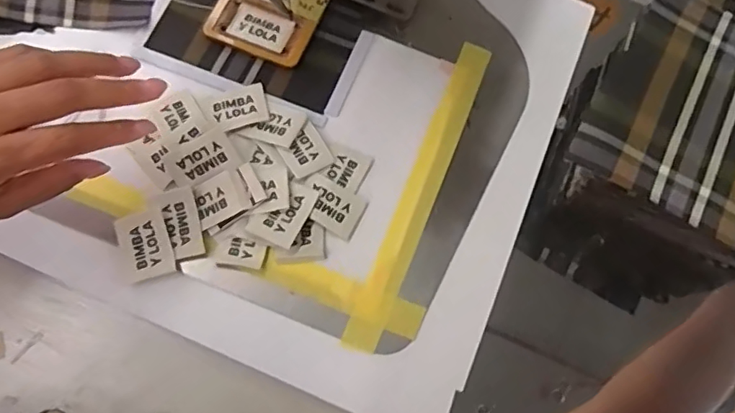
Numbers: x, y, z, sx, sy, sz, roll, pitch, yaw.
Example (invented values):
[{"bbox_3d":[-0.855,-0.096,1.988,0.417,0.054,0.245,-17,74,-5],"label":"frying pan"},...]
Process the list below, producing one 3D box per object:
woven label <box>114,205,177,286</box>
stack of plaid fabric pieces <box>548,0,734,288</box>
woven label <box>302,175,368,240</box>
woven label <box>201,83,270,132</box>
[{"bbox_3d":[-0.154,0.027,0.375,0.032,0.004,0.047,-22,75,-12],"label":"woven label"},{"bbox_3d":[0.242,-0.051,0.396,0.172,0.080,0.184,31,72,3],"label":"stack of plaid fabric pieces"},{"bbox_3d":[-0.026,-0.001,0.396,0.047,0.004,0.034,30,67,-6],"label":"woven label"},{"bbox_3d":[-0.099,-0.074,0.414,0.046,0.005,0.031,-18,74,-11],"label":"woven label"}]

